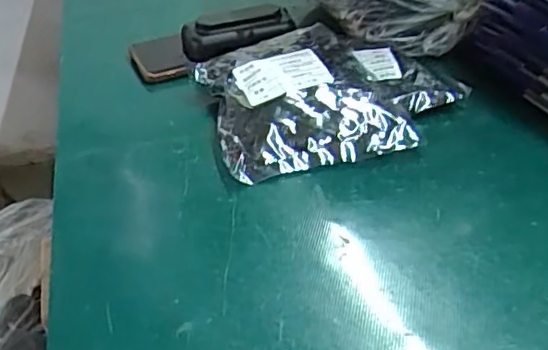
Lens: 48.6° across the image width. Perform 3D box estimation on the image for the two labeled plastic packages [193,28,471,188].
[{"bbox_3d":[0.046,-0.070,0.493,0.198,0.041,0.157,-10,38,-8],"label":"two labeled plastic packages"}]

